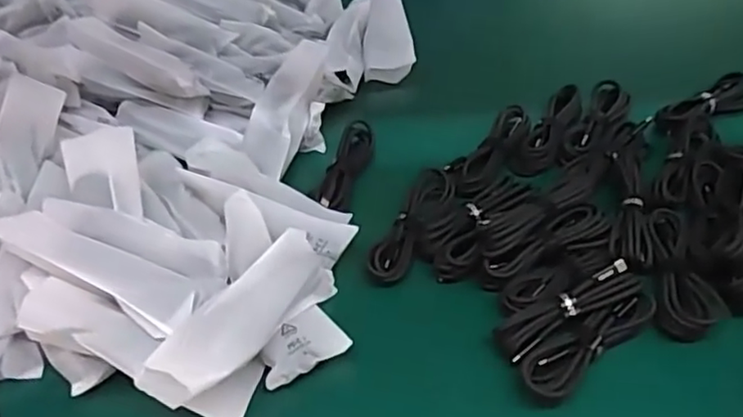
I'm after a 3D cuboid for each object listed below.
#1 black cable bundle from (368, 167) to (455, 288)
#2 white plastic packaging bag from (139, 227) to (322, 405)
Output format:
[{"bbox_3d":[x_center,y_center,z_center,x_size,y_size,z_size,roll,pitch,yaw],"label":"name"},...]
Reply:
[{"bbox_3d":[0.032,0.013,0.506,0.032,0.010,0.114,24,57,19],"label":"black cable bundle"},{"bbox_3d":[-0.082,0.071,0.420,0.051,0.032,0.145,31,45,20],"label":"white plastic packaging bag"}]

